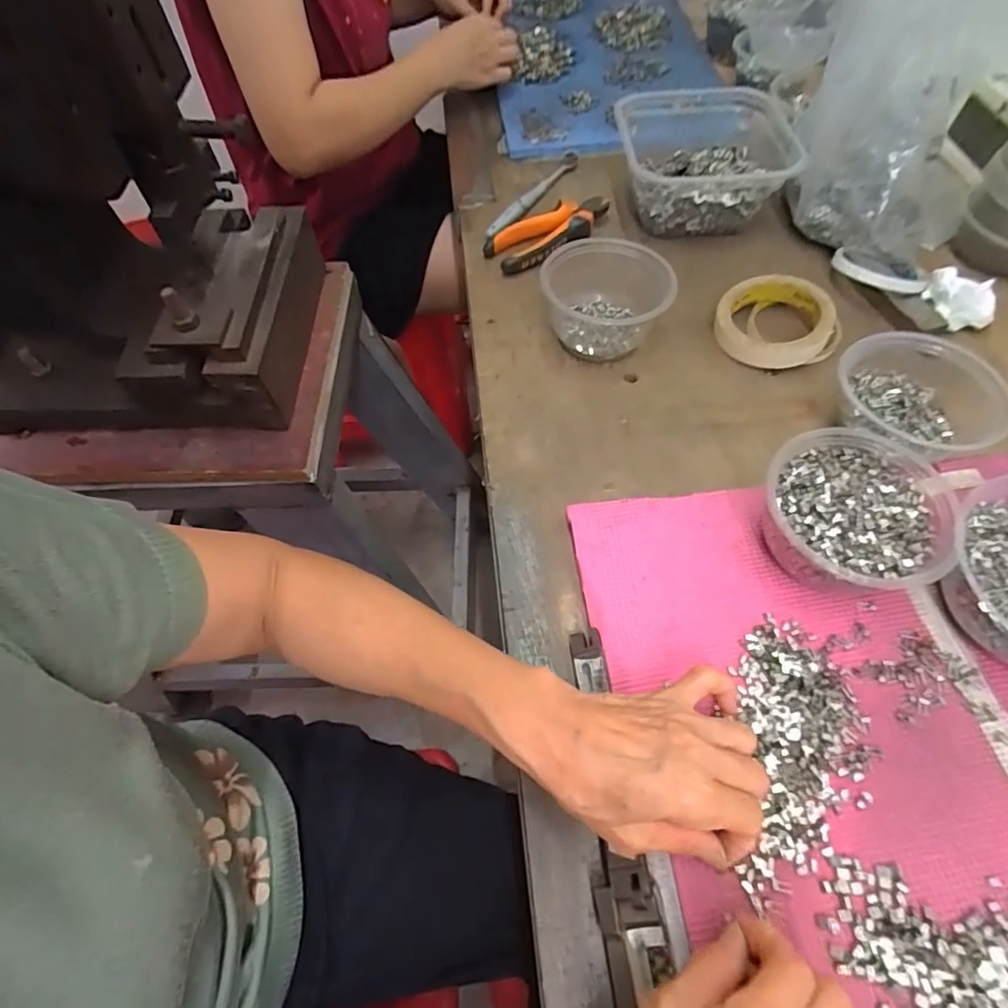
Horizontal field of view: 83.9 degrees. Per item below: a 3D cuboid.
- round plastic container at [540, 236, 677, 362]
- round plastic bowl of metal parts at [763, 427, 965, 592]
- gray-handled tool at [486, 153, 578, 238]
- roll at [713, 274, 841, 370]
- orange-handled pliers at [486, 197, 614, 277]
[{"bbox_3d":[0.092,-0.189,0.516,0.117,0.057,0.115,-1,59,1],"label":"round plastic container"},{"bbox_3d":[0.238,0.009,0.384,0.115,0.057,0.110,-1,59,1],"label":"round plastic bowl of metal parts"},{"bbox_3d":[0.035,-0.354,0.642,0.021,0.013,0.178,29,64,18],"label":"gray-handled tool"},{"bbox_3d":[0.249,-0.168,0.518,0.094,0.042,0.095,-2,59,3],"label":"roll"},{"bbox_3d":[0.052,-0.293,0.598,0.154,0.021,0.057,-28,62,-14],"label":"orange-handled pliers"}]

